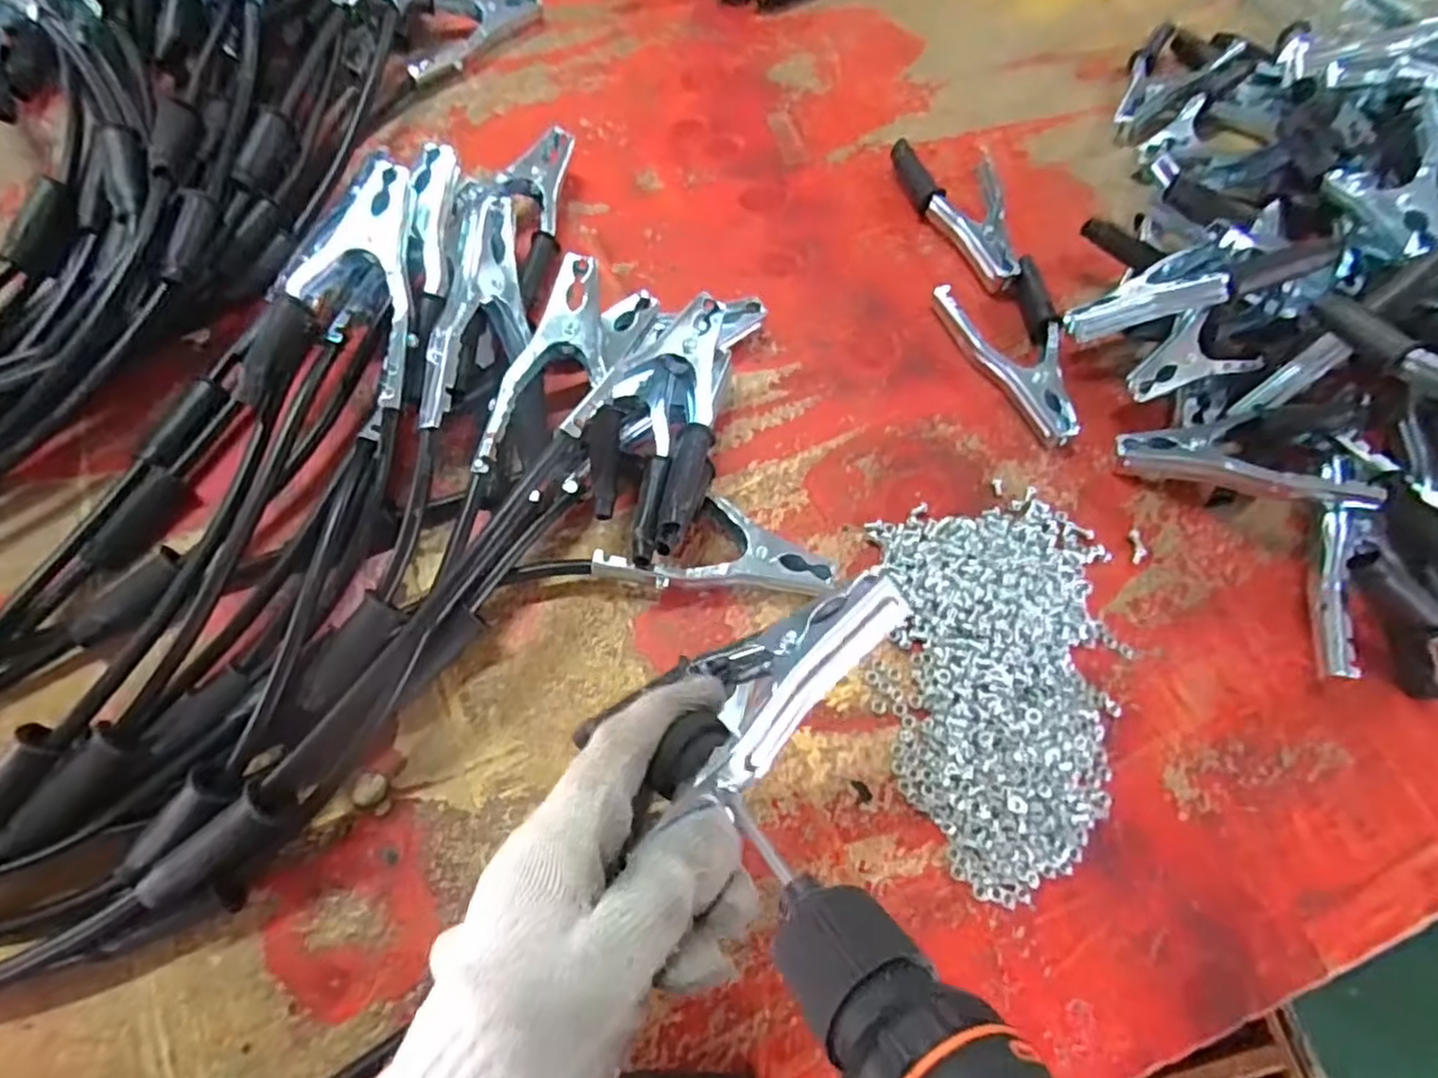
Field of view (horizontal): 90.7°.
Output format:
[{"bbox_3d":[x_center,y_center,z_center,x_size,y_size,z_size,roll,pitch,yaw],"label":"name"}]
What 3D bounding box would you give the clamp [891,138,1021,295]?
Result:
[{"bbox_3d":[0.195,-0.253,0.546,0.068,0.022,0.148,-21,68,-12],"label":"clamp"}]

